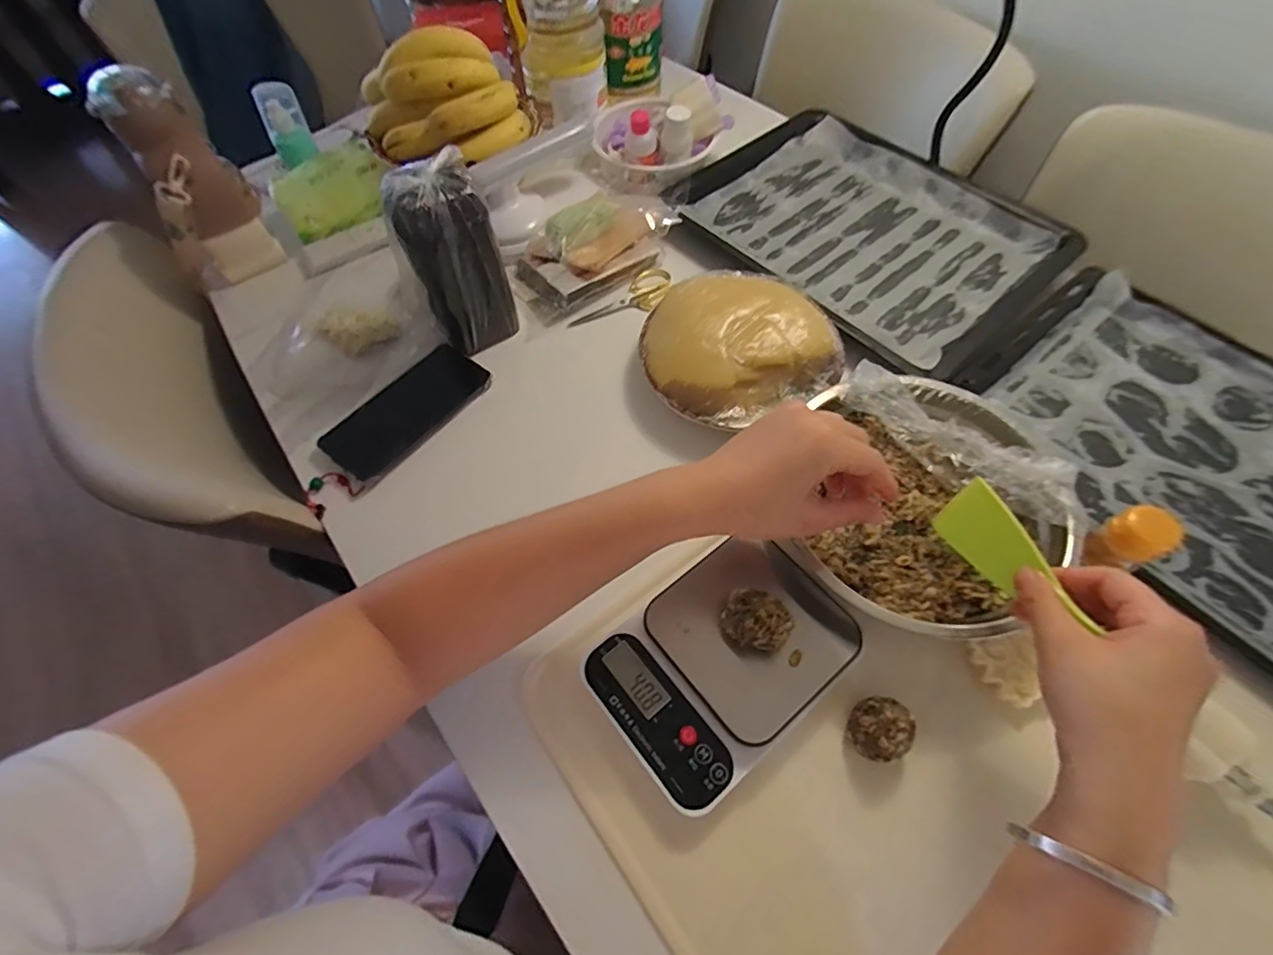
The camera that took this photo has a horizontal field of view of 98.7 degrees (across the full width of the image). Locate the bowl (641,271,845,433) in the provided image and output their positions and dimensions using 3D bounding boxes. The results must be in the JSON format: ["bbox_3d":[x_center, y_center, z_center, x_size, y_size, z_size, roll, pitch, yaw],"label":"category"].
[{"bbox_3d":[0.098,-0.127,0.540,0.183,0.067,0.163,-27,63,-12],"label":"bowl"}]

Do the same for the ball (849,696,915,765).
[{"bbox_3d":[0.167,0.175,0.378,0.035,0.036,0.041,34,67,19],"label":"ball"}]

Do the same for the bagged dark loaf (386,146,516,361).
[{"bbox_3d":[-0.171,-0.204,0.524,0.080,0.172,0.056,-25,63,-11],"label":"bagged dark loaf"}]

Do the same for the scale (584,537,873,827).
[{"bbox_3d":[0.065,0.136,0.410,0.179,0.037,0.128,-35,65,-16],"label":"scale"}]

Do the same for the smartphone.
[{"bbox_3d":[-0.229,-0.069,0.542,0.086,0.013,0.158,34,67,20],"label":"smartphone"}]

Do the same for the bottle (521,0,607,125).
[{"bbox_3d":[-0.094,-0.567,0.638,0.101,0.227,0.114,-6,60,-3],"label":"bottle"}]

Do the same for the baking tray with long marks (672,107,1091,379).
[{"bbox_3d":[0.268,-0.294,0.650,0.315,0.036,0.392,-40,66,-18],"label":"baking tray with long marks"}]

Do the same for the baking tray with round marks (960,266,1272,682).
[{"bbox_3d":[0.526,-0.015,0.493,0.301,0.029,0.398,-34,65,-15],"label":"baking tray with round marks"}]

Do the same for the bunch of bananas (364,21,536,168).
[{"bbox_3d":[-0.224,-0.443,0.630,0.195,0.100,0.118,-11,60,-6],"label":"bunch of bananas"}]

